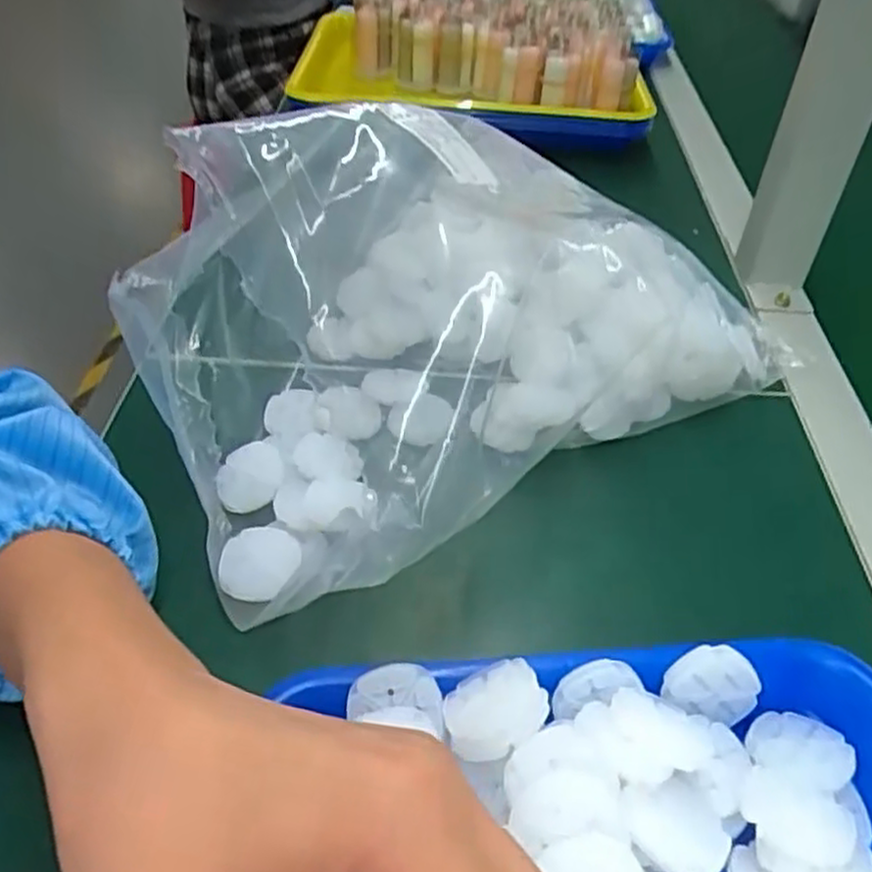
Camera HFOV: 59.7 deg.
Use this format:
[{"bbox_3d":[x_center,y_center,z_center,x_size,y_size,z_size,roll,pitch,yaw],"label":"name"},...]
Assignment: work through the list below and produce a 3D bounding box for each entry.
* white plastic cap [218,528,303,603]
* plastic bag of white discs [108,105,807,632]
[{"bbox_3d":[-0.079,0.057,0.343,0.032,0.009,0.035,1,44,-1],"label":"white plastic cap"},{"bbox_3d":[0.013,-0.086,0.398,0.339,0.158,0.206,-23,49,-24],"label":"plastic bag of white discs"}]

